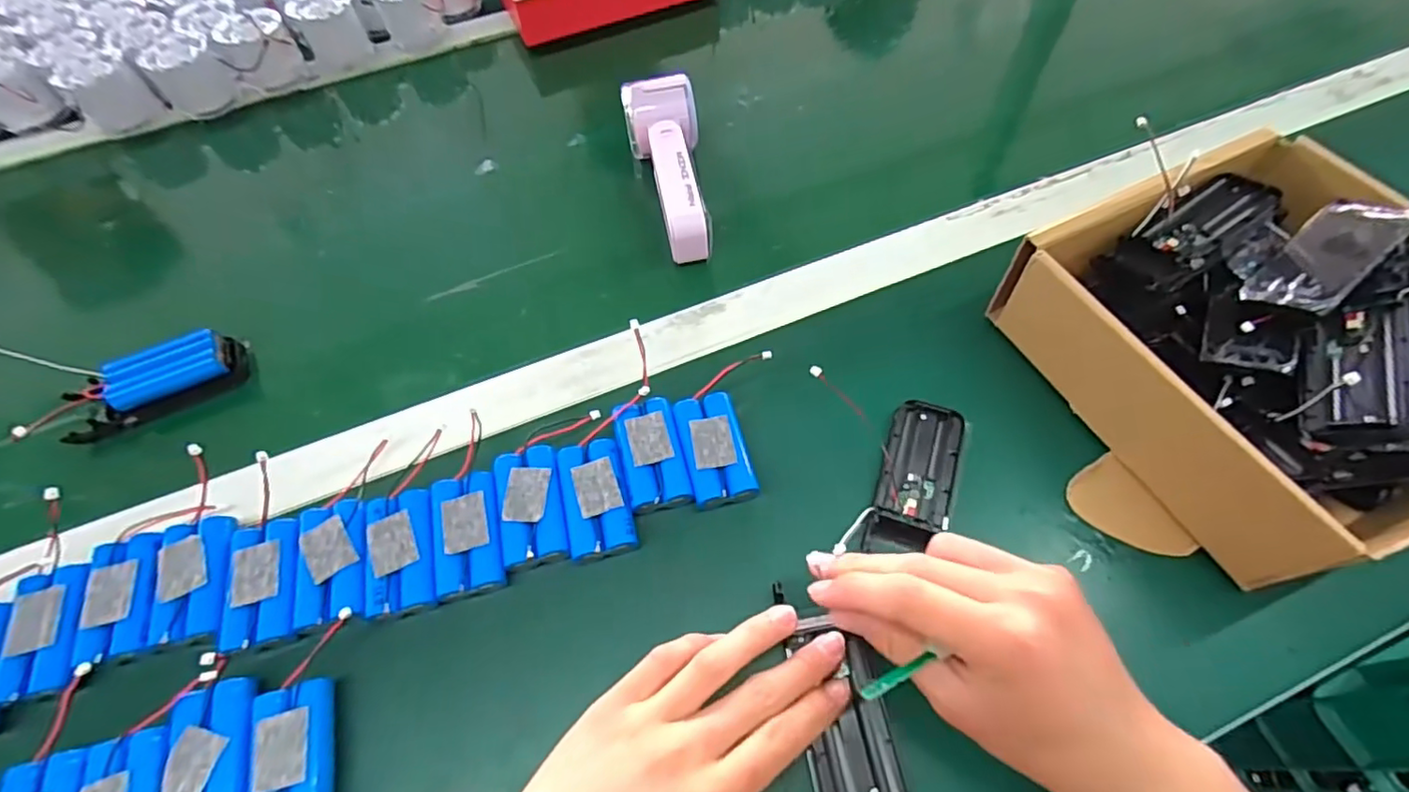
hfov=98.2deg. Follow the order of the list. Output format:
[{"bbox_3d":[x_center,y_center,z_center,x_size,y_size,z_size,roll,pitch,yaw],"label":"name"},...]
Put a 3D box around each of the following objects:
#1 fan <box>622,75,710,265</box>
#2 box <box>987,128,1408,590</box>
[{"bbox_3d":[-0.027,-0.172,0.457,0.053,0.043,0.151,-6,61,-5],"label":"fan"},{"bbox_3d":[0.314,-0.029,0.347,0.203,0.093,0.210,-21,60,-10],"label":"box"}]

